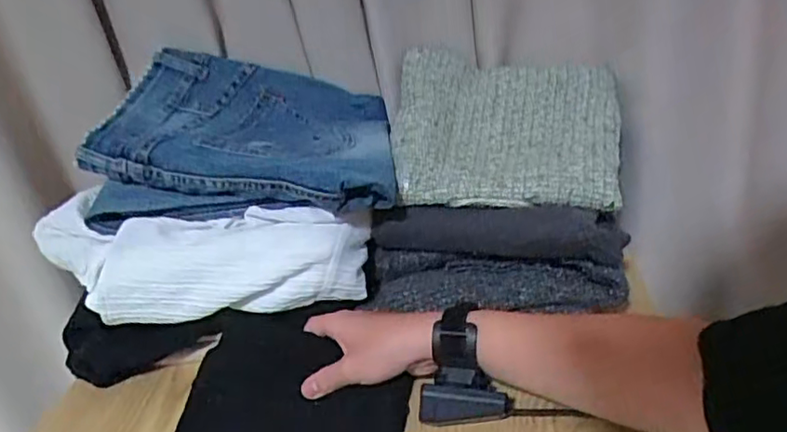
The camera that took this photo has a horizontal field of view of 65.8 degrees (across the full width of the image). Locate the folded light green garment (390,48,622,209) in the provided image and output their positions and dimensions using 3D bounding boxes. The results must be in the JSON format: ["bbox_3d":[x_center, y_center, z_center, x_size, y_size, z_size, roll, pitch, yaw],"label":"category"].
[{"bbox_3d":[0.118,-0.102,0.637,0.236,0.061,0.212,1,46,9],"label":"folded light green garment"}]

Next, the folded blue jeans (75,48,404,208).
[{"bbox_3d":[-0.139,-0.103,0.647,0.311,0.079,0.221,12,36,9],"label":"folded blue jeans"}]

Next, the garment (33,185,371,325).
[{"bbox_3d":[-0.195,0.044,0.590,0.332,0.090,0.137,-4,28,10],"label":"garment"}]

